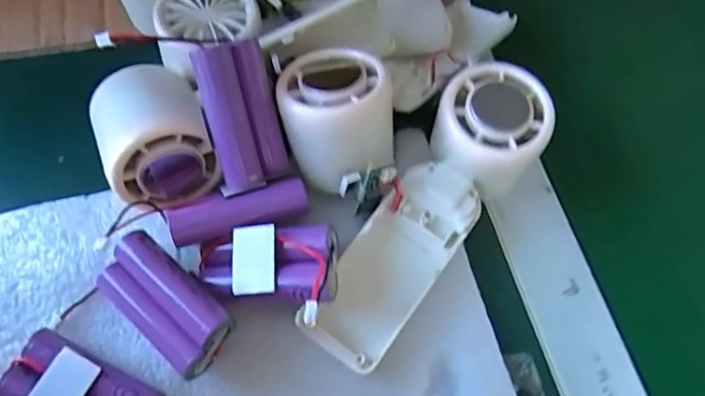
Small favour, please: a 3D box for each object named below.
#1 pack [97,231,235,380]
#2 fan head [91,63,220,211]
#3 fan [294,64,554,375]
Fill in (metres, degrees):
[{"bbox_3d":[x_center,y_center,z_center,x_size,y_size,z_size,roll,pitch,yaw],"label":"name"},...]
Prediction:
[{"bbox_3d":[-0.085,0.048,0.259,0.066,0.019,0.038,41,101,20],"label":"pack"},{"bbox_3d":[-0.101,-0.035,0.282,0.052,0.061,0.057,-25,53,-13],"label":"fan head"},{"bbox_3d":[0.040,0.009,0.292,0.054,0.050,0.168,34,81,13],"label":"fan"}]

